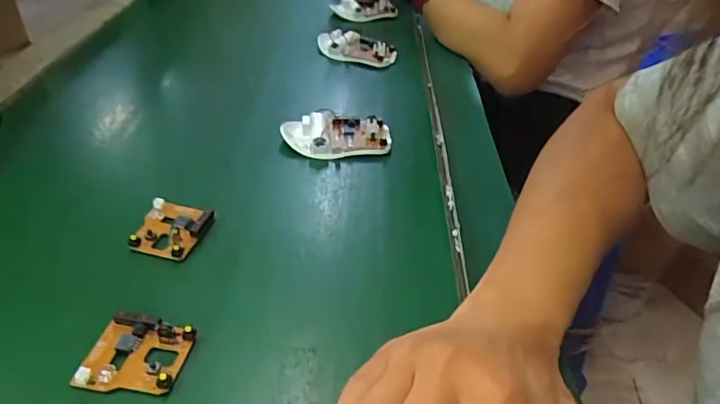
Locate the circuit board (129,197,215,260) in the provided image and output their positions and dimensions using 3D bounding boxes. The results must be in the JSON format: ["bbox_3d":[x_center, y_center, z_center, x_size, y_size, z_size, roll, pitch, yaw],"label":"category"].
[{"bbox_3d":[-0.132,0.017,0.361,0.046,0.012,0.048,13,38,10],"label":"circuit board"}]

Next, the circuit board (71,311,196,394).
[{"bbox_3d":[-0.120,0.082,0.280,0.051,0.017,0.042,6,38,2],"label":"circuit board"}]

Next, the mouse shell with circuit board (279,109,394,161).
[{"bbox_3d":[-0.021,-0.064,0.471,0.094,0.021,0.053,-4,38,-11],"label":"mouse shell with circuit board"}]

